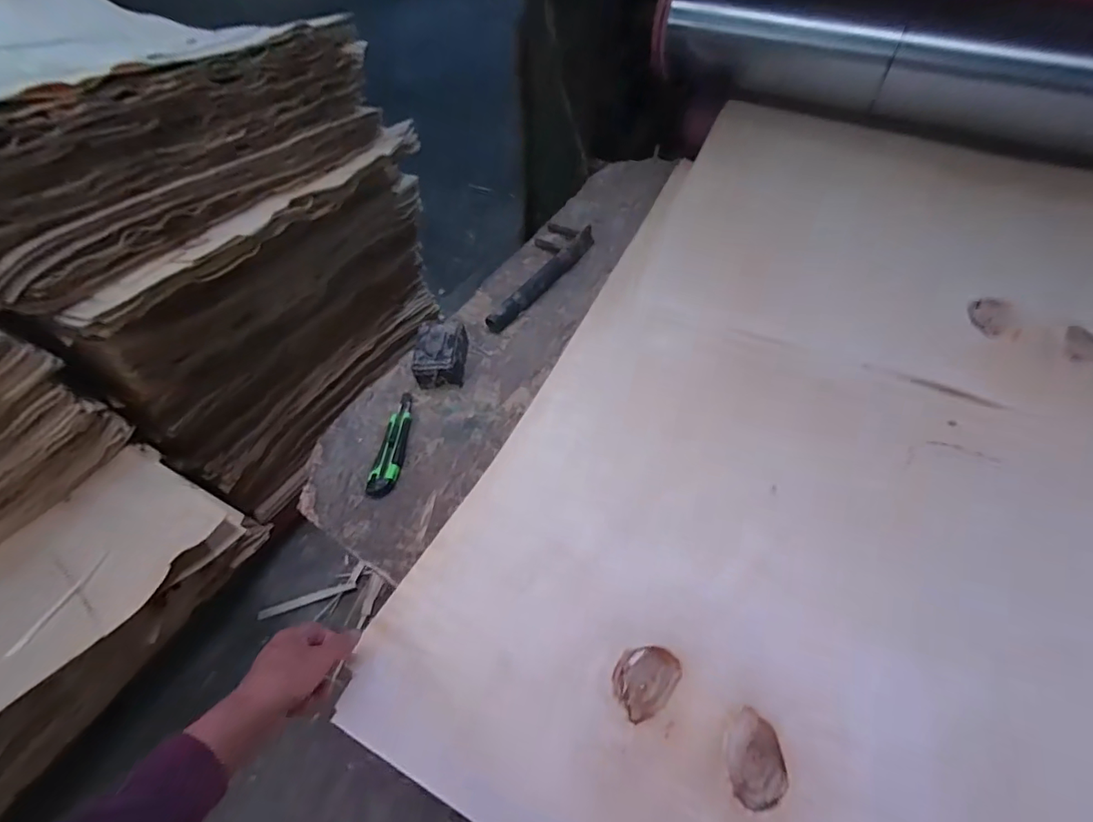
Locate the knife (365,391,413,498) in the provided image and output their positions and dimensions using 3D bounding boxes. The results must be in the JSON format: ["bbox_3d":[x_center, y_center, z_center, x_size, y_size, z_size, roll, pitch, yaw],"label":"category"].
[{"bbox_3d":[-0.234,0.046,0.747,0.039,0.019,0.186,4,54,5],"label":"knife"}]

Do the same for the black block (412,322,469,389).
[{"bbox_3d":[-0.179,-0.099,0.816,0.077,0.072,0.108,1,54,3],"label":"black block"}]

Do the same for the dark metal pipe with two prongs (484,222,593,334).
[{"bbox_3d":[-0.029,-0.277,0.941,0.110,0.043,0.308,31,60,22],"label":"dark metal pipe with two prongs"}]

